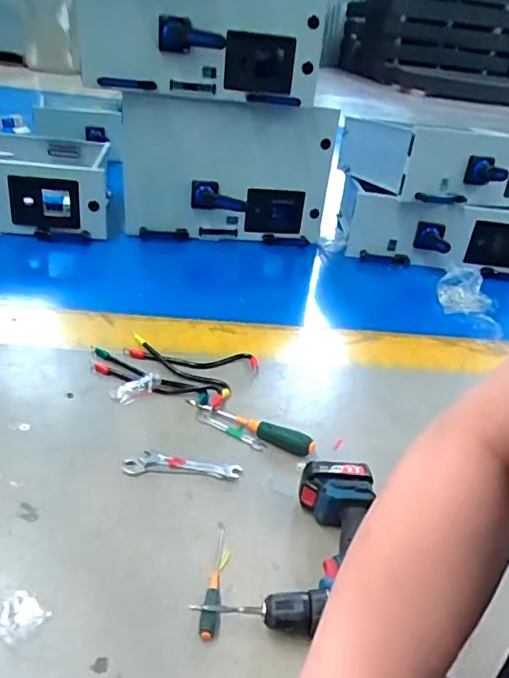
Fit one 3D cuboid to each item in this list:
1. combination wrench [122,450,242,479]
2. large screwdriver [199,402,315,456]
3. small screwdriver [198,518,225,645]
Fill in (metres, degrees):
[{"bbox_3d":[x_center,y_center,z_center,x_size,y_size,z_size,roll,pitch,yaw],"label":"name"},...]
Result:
[{"bbox_3d":[-0.103,0.182,0.743,0.163,0.016,0.033,5,31,-4],"label":"combination wrench"},{"bbox_3d":[0.000,0.138,0.820,0.198,0.028,0.030,18,33,18],"label":"large screwdriver"},{"bbox_3d":[-0.043,0.271,0.593,0.019,0.021,0.137,8,31,1],"label":"small screwdriver"}]

